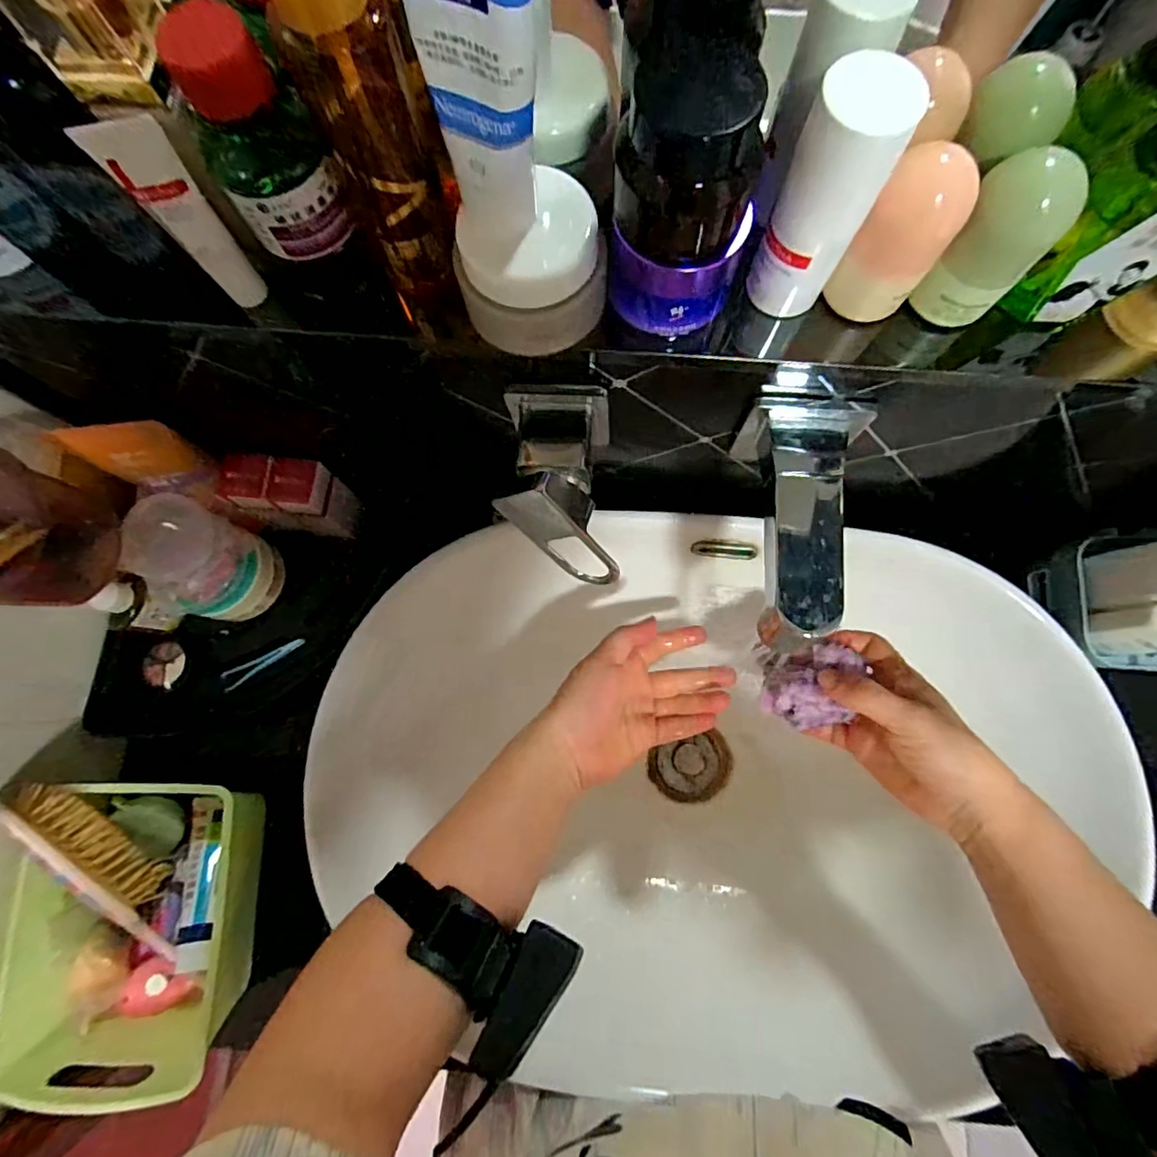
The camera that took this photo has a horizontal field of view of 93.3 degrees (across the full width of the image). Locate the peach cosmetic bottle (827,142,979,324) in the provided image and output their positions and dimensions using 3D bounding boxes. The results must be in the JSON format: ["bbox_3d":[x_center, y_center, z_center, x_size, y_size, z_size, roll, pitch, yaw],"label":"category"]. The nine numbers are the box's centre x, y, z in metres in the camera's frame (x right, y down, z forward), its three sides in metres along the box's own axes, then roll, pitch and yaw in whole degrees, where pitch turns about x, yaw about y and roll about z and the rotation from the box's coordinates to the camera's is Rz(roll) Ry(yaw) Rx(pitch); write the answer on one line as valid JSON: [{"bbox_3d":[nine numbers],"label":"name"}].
[{"bbox_3d":[0.131,-0.137,0.224,0.032,0.059,0.027,40,82,8],"label":"peach cosmetic bottle"}]

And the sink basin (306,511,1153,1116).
[{"bbox_3d":[0.100,0.160,0.453,0.579,0.151,0.412,4,79,2],"label":"sink basin"}]

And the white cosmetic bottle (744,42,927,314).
[{"bbox_3d":[0.094,-0.142,0.215,0.033,0.088,0.032,31,81,7],"label":"white cosmetic bottle"}]

